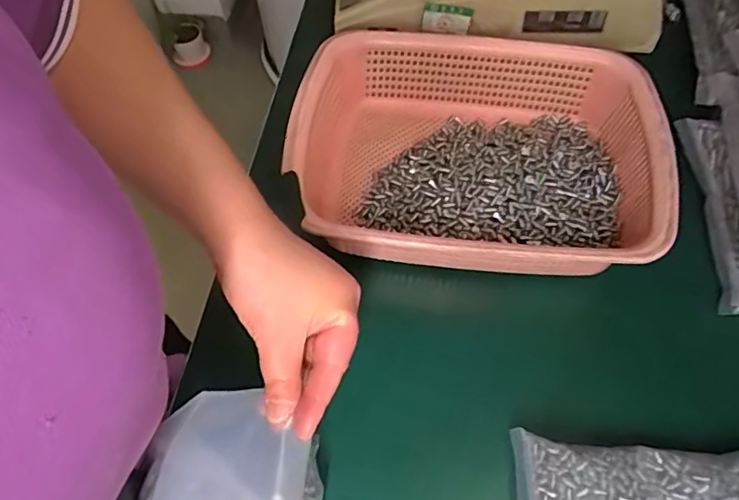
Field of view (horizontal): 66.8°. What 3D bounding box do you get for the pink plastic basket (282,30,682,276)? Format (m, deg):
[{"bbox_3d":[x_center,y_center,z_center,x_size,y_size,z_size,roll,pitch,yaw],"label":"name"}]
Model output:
[{"bbox_3d":[0.088,-0.077,0.478,0.297,0.074,0.221,4,59,5],"label":"pink plastic basket"}]

